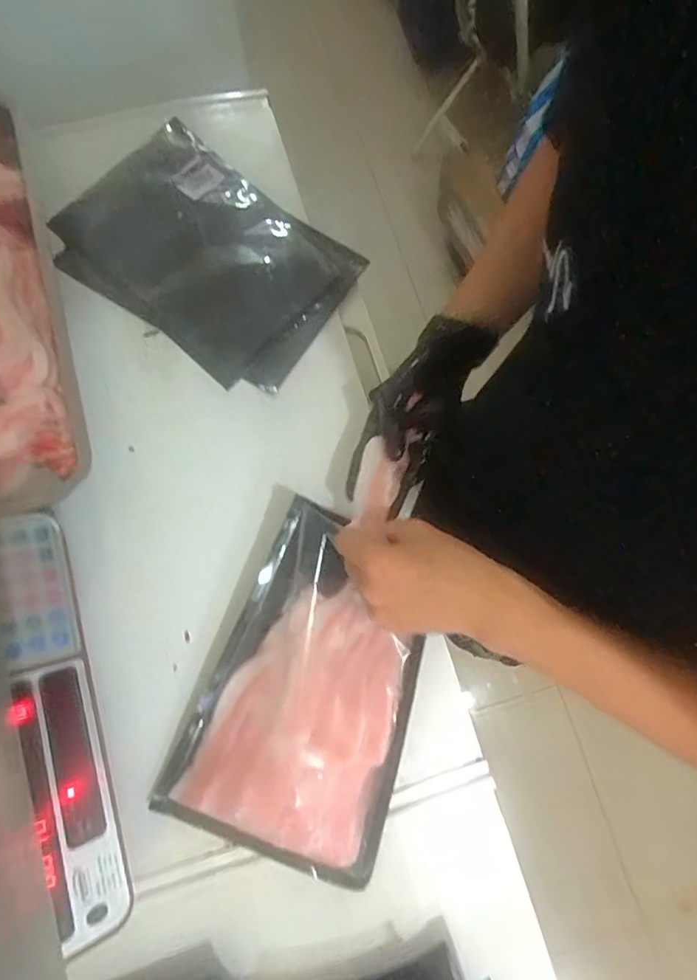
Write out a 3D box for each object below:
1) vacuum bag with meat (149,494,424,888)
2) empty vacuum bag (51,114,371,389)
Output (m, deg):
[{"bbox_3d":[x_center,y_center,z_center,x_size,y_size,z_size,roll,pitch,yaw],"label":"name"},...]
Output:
[{"bbox_3d":[-0.032,0.174,0.475,0.181,0.026,0.288,21,78,5],"label":"vacuum bag with meat"},{"bbox_3d":[-0.165,-0.267,0.594,0.290,0.026,0.212,33,81,4],"label":"empty vacuum bag"}]

